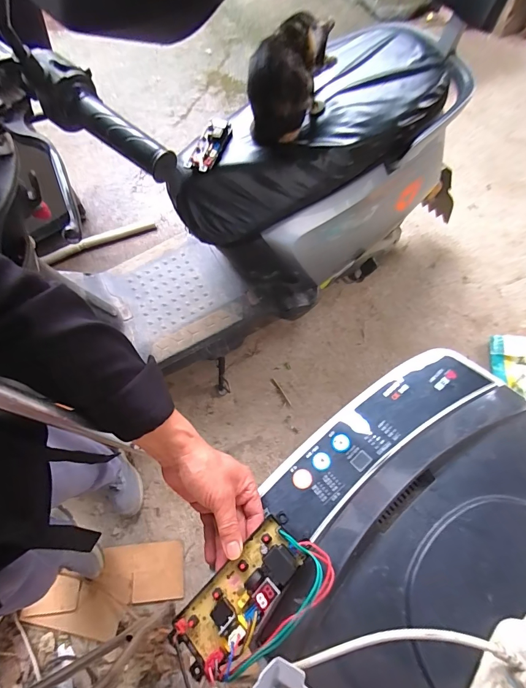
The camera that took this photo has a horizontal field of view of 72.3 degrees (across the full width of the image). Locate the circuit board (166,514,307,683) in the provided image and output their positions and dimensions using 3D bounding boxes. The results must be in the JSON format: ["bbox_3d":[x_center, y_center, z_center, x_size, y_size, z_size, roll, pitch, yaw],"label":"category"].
[{"bbox_3d":[-0.022,0.252,0.362,0.063,0.033,0.140,41,73,18],"label":"circuit board"}]

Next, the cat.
[{"bbox_3d":[0.060,-0.545,0.735,0.116,0.173,0.196,25,70,14],"label":"cat"}]

